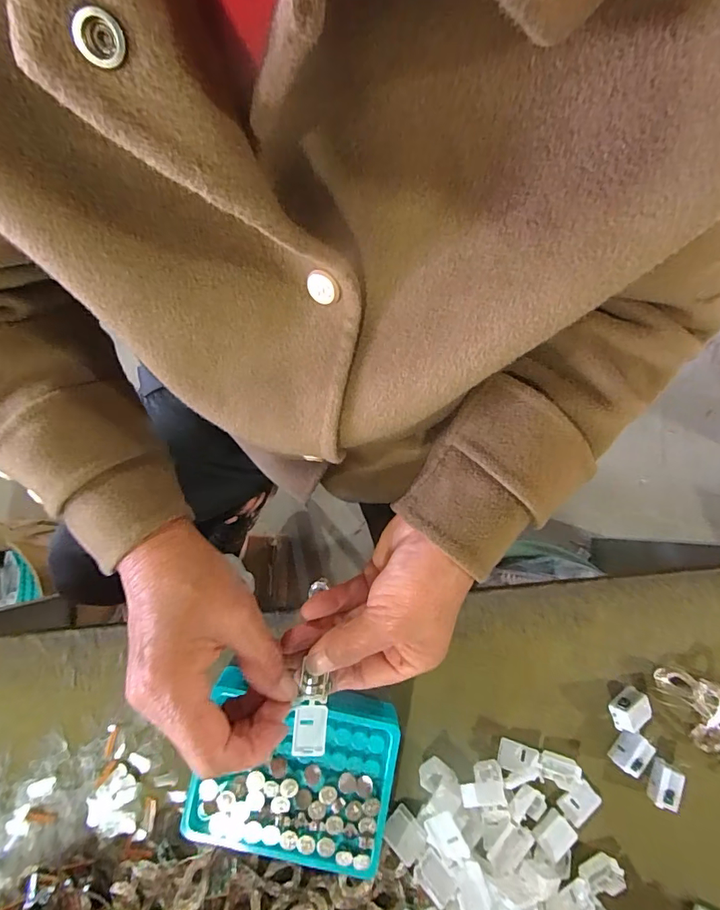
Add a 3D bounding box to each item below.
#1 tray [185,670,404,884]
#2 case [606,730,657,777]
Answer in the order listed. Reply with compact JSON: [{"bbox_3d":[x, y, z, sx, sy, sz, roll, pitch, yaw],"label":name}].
[{"bbox_3d":[-0.044,0.213,0.308,0.128,0.036,0.094,10,80,3],"label":"tray"},{"bbox_3d":[0.189,0.207,0.313,0.014,0.024,0.026,34,82,6],"label":"case"}]

